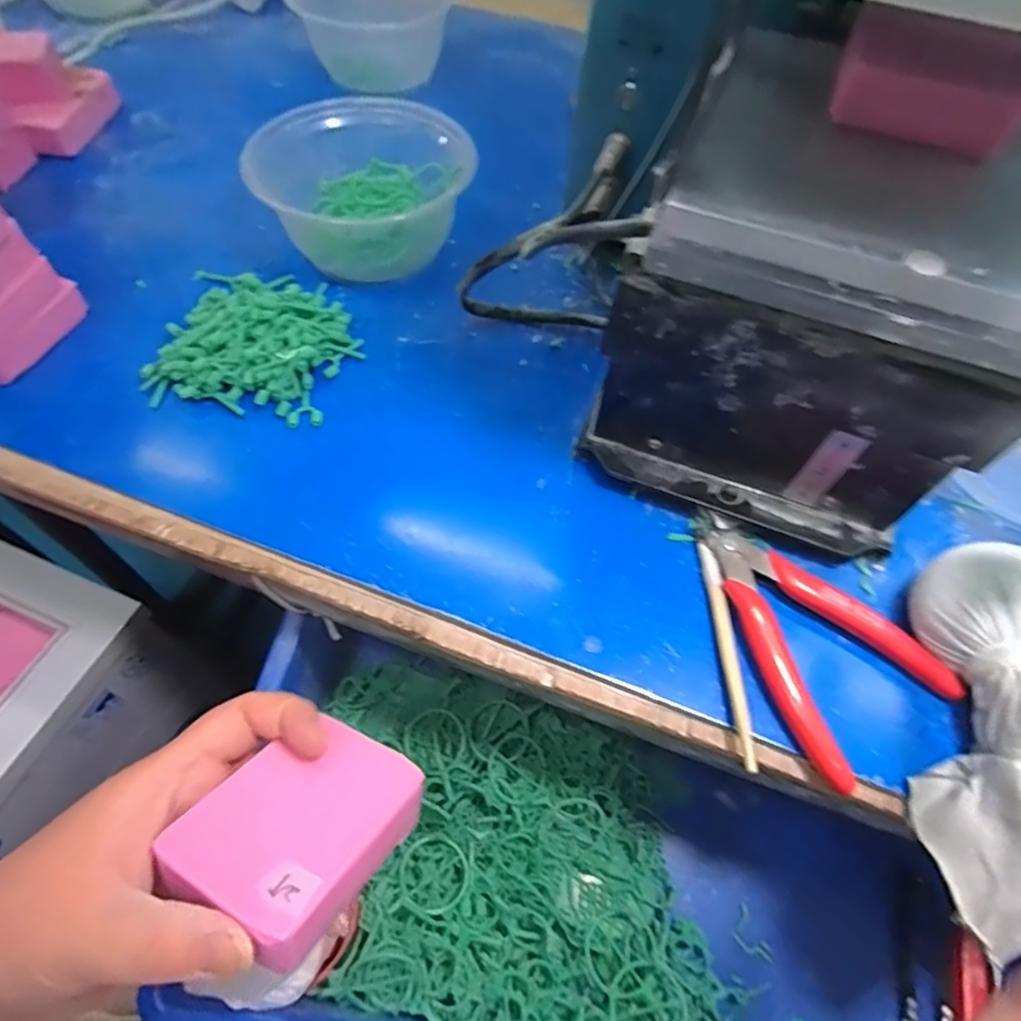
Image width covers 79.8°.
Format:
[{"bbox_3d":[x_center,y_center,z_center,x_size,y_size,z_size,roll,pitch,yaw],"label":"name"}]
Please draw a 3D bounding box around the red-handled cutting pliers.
[{"bbox_3d":[0.129,0.049,0.273,0.073,0.011,0.118,-26,63,-15],"label":"red-handled cutting pliers"}]

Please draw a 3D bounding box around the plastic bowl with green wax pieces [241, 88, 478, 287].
[{"bbox_3d":[-0.093,-0.205,0.394,0.127,0.061,0.120,1,59,-1],"label":"plastic bowl with green wax pieces"}]

